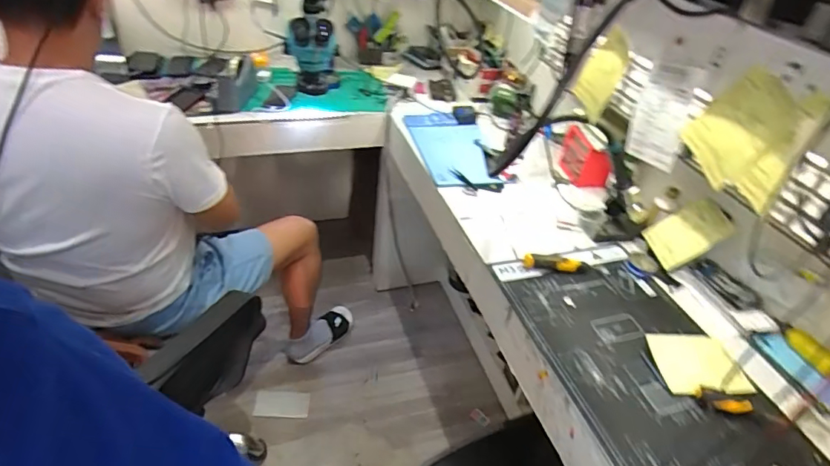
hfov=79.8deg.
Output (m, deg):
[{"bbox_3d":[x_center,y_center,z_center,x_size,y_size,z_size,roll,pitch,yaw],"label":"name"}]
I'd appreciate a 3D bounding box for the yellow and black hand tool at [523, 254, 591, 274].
[{"bbox_3d":[0.299,0.064,1.045,0.138,0.026,0.033,9,38,3],"label":"yellow and black hand tool"}]

